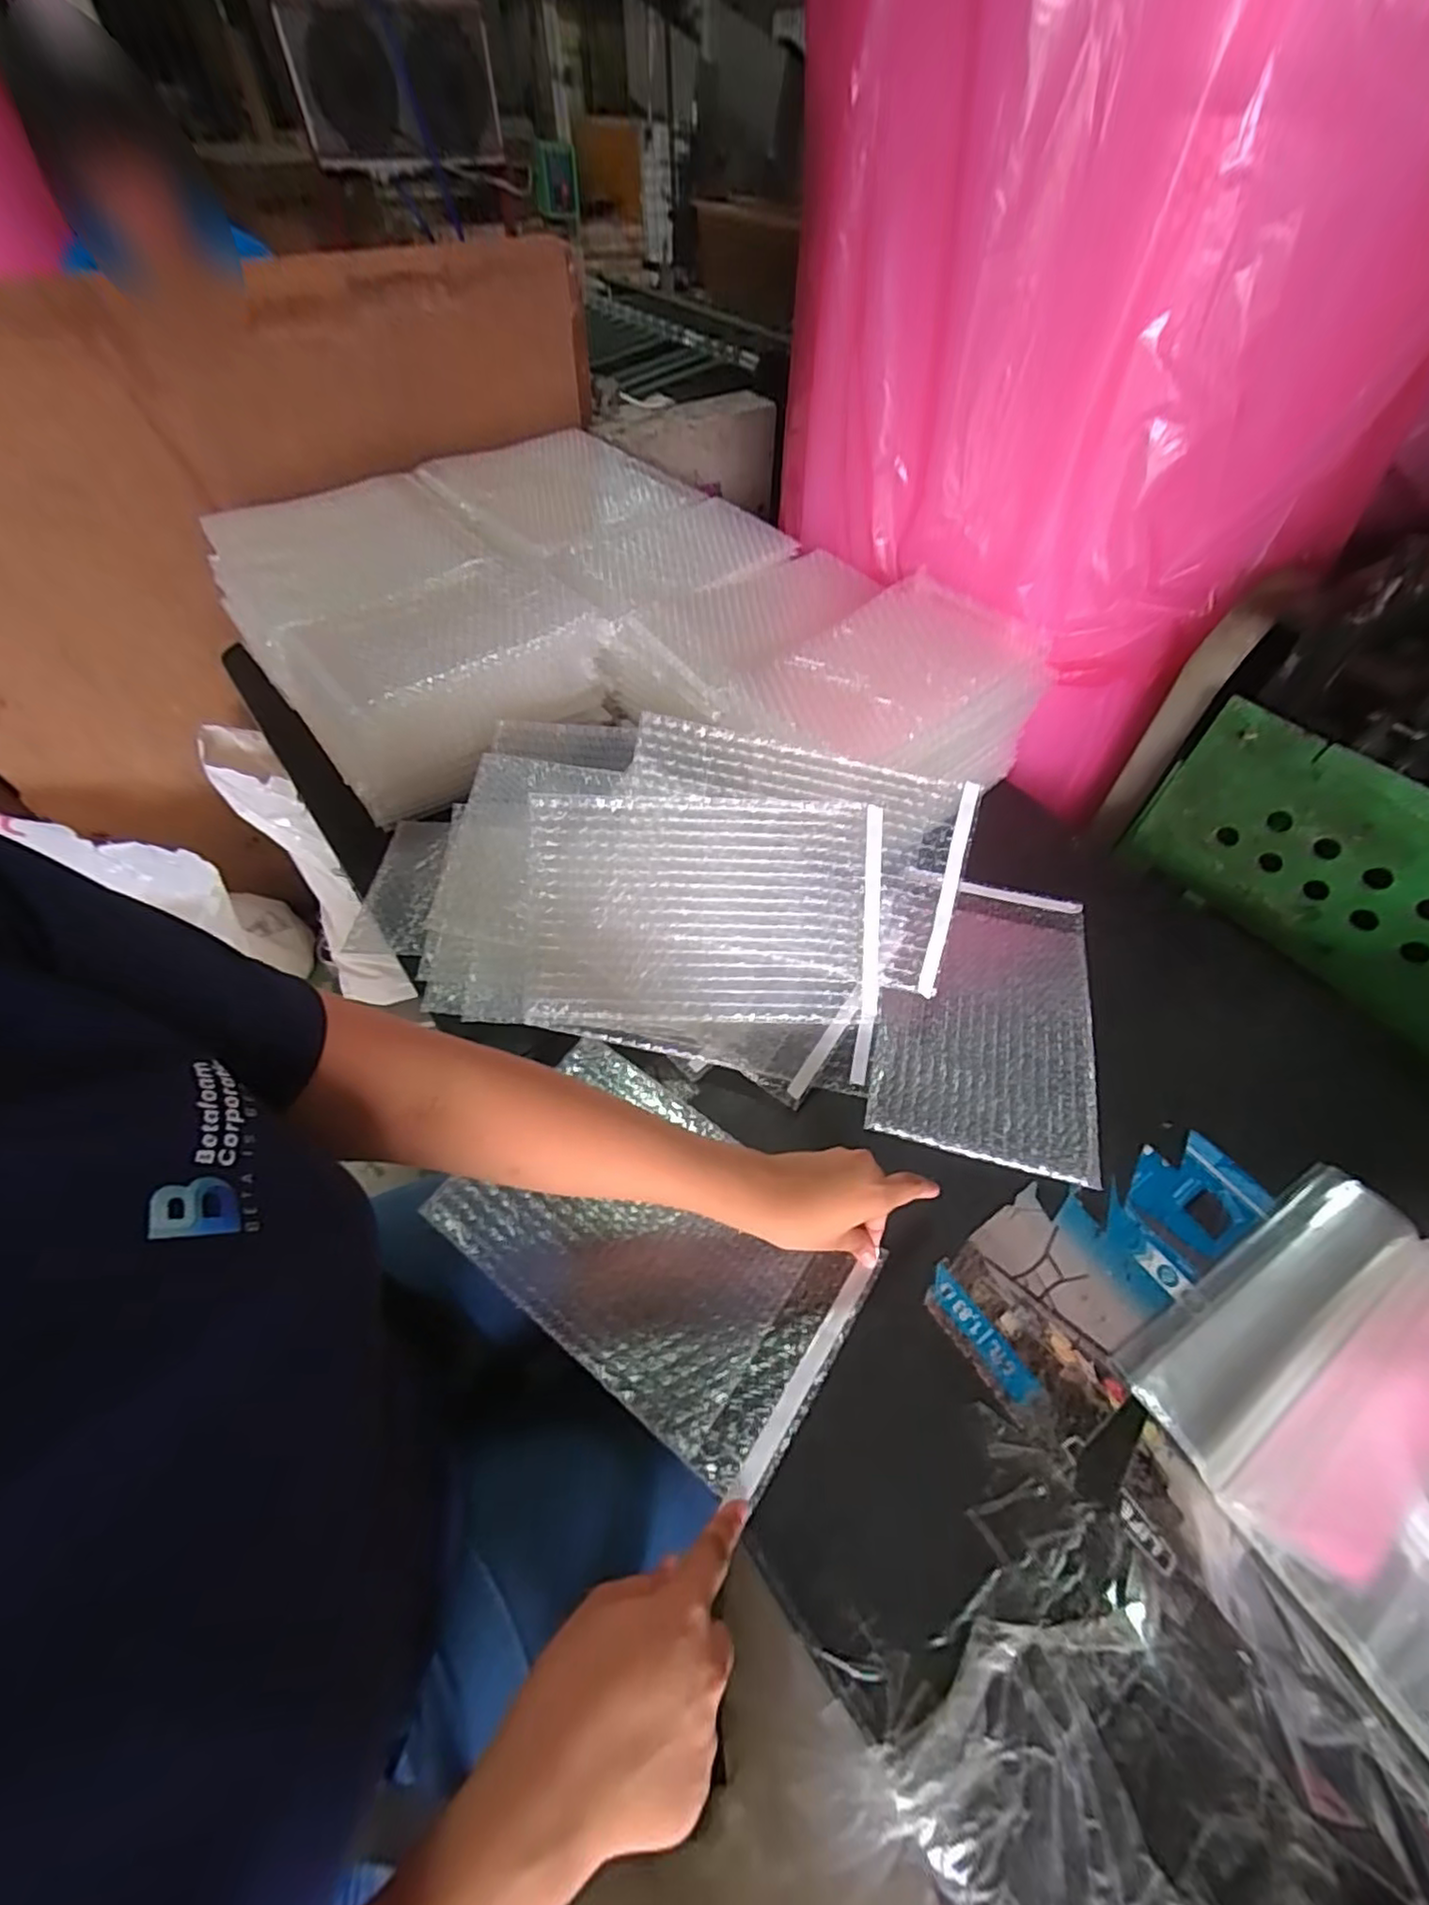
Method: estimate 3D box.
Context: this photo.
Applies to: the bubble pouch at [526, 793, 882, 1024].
[{"bbox_3d":[-0.006,-0.035,0.550,0.289,0.012,0.185,0,90,-2],"label":"bubble pouch"}]

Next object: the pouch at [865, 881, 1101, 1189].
[{"bbox_3d":[0.250,0.047,0.602,0.186,0.012,0.288,13,56,7],"label":"pouch"}]

